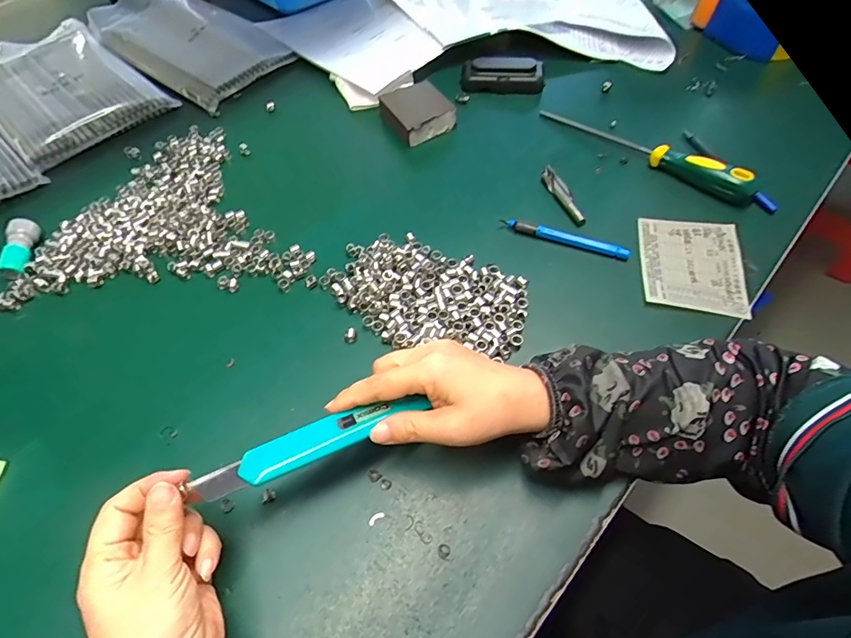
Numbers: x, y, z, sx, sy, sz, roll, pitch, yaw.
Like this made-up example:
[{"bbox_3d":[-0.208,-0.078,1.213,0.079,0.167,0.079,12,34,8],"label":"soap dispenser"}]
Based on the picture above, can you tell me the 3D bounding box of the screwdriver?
[{"bbox_3d":[0.238,-0.192,0.496,0.242,0.038,0.023,37,66,23],"label":"screwdriver"}]

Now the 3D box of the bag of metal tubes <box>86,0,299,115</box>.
[{"bbox_3d":[-0.352,-0.419,0.666,0.334,0.021,0.174,37,65,22],"label":"bag of metal tubes"}]

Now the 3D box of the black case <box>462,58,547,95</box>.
[{"bbox_3d":[0.097,-0.309,0.568,0.103,0.035,0.028,7,58,6],"label":"black case"}]

